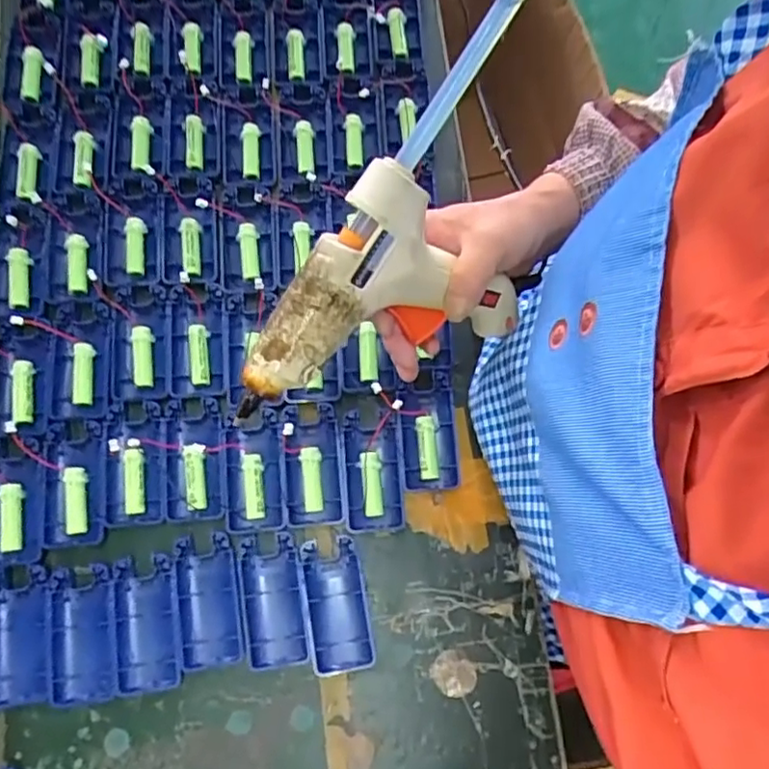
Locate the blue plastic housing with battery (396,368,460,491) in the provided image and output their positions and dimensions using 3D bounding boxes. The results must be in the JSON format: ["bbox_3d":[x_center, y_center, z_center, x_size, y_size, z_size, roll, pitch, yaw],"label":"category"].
[{"bbox_3d":[0.034,0.035,0.484,0.043,0.016,0.092,-3,78,0],"label":"blue plastic housing with battery"}]

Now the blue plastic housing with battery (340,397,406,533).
[{"bbox_3d":[-0.008,0.061,0.471,0.045,0.019,0.095,-4,78,0],"label":"blue plastic housing with battery"}]

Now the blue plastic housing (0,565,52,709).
[{"bbox_3d":[-0.264,0.182,0.453,0.048,0.011,0.093,-4,78,0],"label":"blue plastic housing"}]

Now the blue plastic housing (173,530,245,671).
[{"bbox_3d":[-0.130,0.159,0.462,0.043,0.012,0.092,-10,78,-1],"label":"blue plastic housing"}]

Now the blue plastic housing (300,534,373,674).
[{"bbox_3d":[-0.036,0.160,0.457,0.043,0.015,0.091,-11,78,-1],"label":"blue plastic housing"}]

